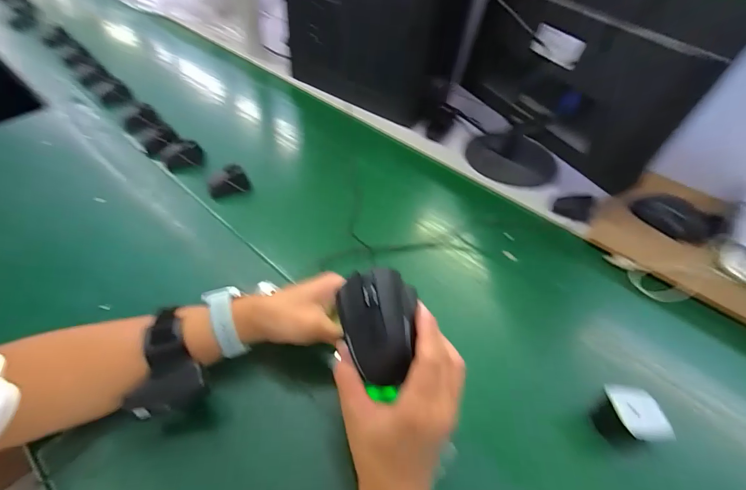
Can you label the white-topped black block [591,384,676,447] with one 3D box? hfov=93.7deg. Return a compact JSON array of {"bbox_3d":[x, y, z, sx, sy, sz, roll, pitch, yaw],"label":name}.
[{"bbox_3d":[0.276,0.185,0.376,0.060,0.048,0.049,0,49,-6],"label":"white-topped black block"}]

